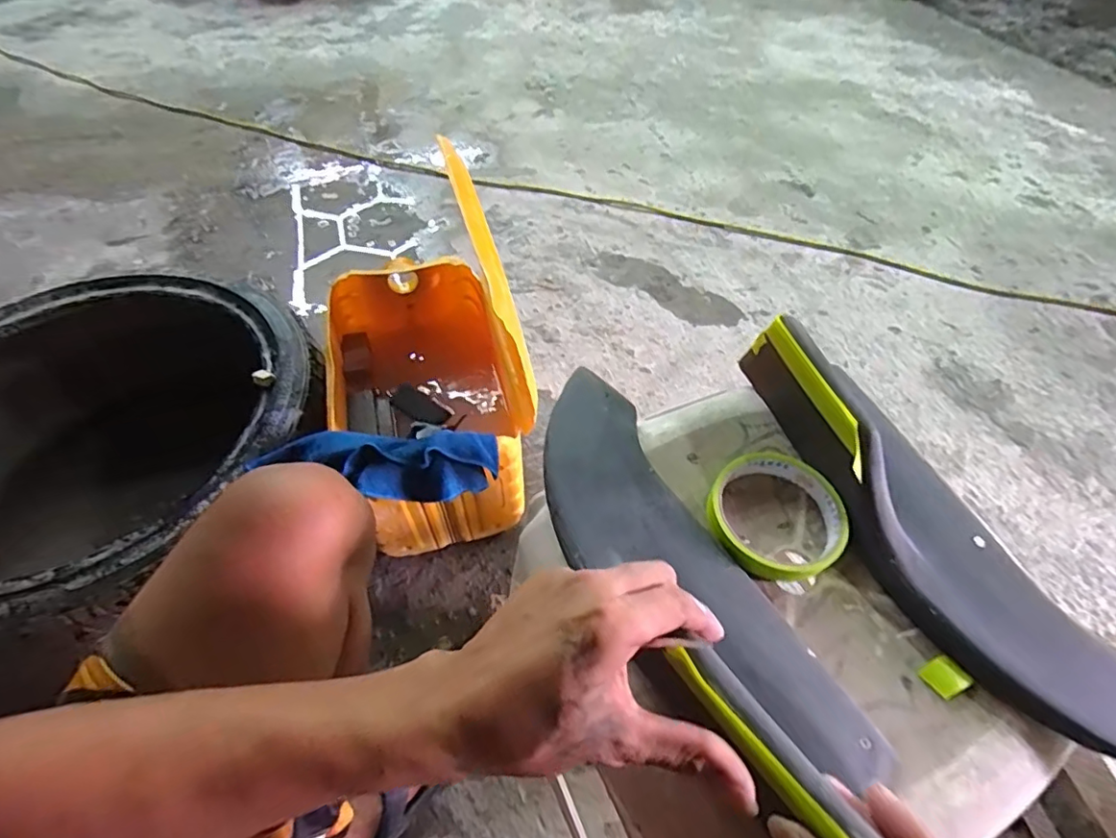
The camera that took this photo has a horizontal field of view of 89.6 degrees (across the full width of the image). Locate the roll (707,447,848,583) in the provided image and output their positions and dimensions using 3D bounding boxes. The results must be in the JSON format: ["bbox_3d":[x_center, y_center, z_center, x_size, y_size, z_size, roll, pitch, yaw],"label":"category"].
[{"bbox_3d":[0.145,0.063,0.373,0.084,0.020,0.084,1,52,-1],"label":"roll"}]

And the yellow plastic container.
[{"bbox_3d":[-0.195,-0.089,0.781,0.236,0.460,0.392,-12,53,-11],"label":"yellow plastic container"}]

